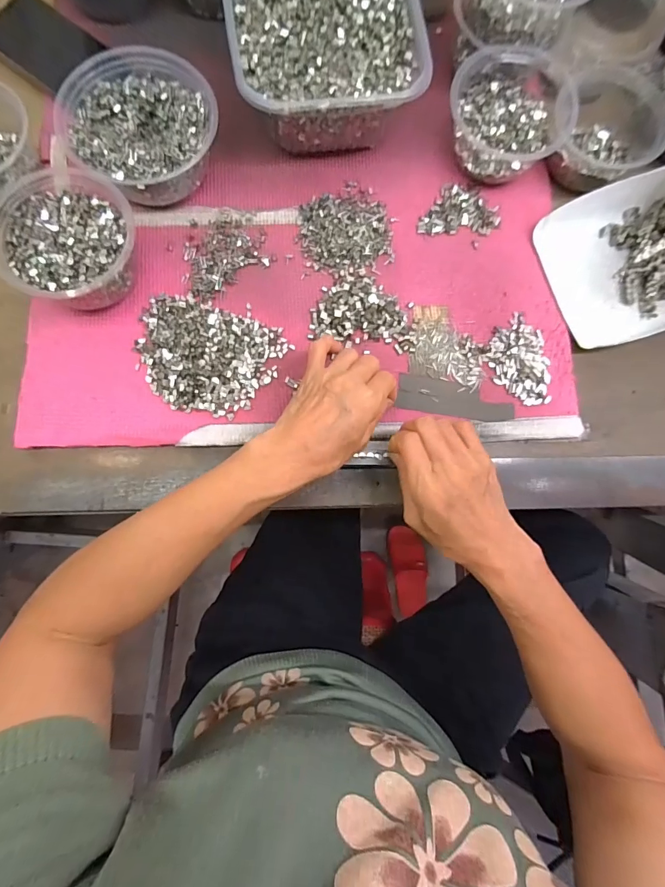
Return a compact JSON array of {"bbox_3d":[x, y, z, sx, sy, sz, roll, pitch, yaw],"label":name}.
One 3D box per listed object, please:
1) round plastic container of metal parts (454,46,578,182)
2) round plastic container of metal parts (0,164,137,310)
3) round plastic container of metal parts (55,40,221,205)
[{"bbox_3d":[0.173,-0.327,0.402,0.115,0.065,0.108,1,80,-4],"label":"round plastic container of metal parts"},{"bbox_3d":[-0.228,-0.175,0.361,0.112,0.059,0.111,1,80,-4],"label":"round plastic container of metal parts"},{"bbox_3d":[-0.180,-0.297,0.382,0.130,0.055,0.141,1,80,-4],"label":"round plastic container of metal parts"}]

